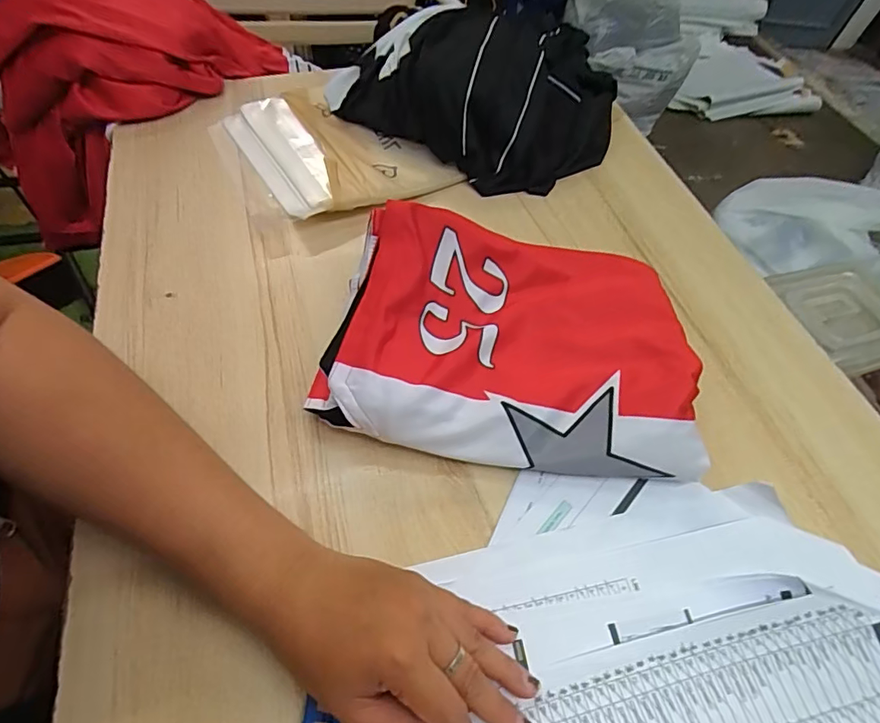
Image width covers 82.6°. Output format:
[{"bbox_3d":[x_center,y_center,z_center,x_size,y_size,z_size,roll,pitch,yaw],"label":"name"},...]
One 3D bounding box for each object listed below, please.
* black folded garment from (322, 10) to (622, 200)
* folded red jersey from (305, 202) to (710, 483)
[{"bbox_3d":[0.054,-0.325,0.574,0.300,0.103,0.241,34,57,14],"label":"black folded garment"},{"bbox_3d":[0.051,-0.020,0.376,0.258,0.084,0.178,9,55,-4],"label":"folded red jersey"}]

